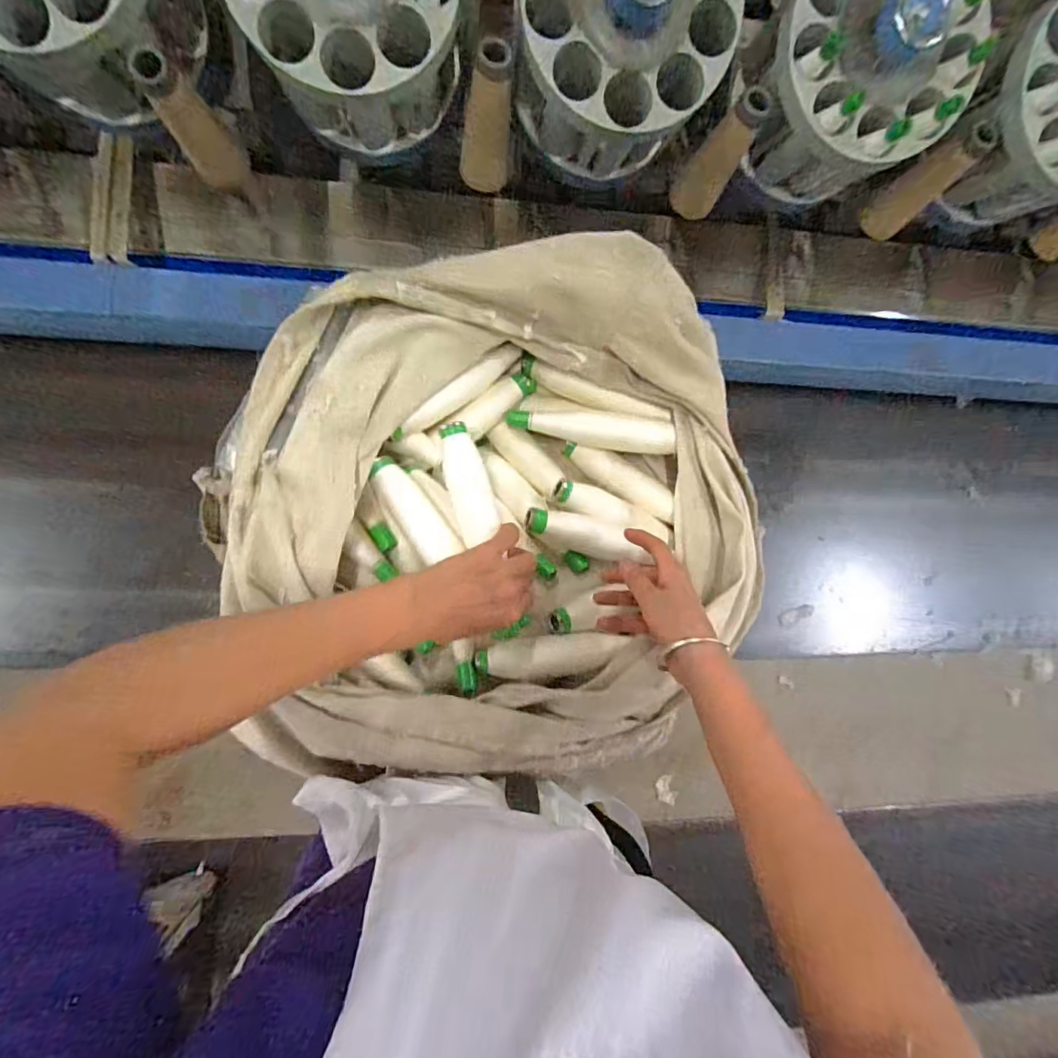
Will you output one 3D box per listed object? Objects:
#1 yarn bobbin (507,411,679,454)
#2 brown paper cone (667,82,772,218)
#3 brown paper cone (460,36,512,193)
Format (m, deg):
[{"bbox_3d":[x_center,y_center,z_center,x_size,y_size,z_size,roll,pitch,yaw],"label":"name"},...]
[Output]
[{"bbox_3d":[0.066,-0.107,0.543,0.168,0.031,0.036,9,84,10],"label":"yarn bobbin"},{"bbox_3d":[0.240,-0.476,0.666,0.062,0.141,0.060,27,82,-4],"label":"brown paper cone"},{"bbox_3d":[-0.051,-0.488,0.627,0.057,0.146,0.052,7,84,-7],"label":"brown paper cone"}]

